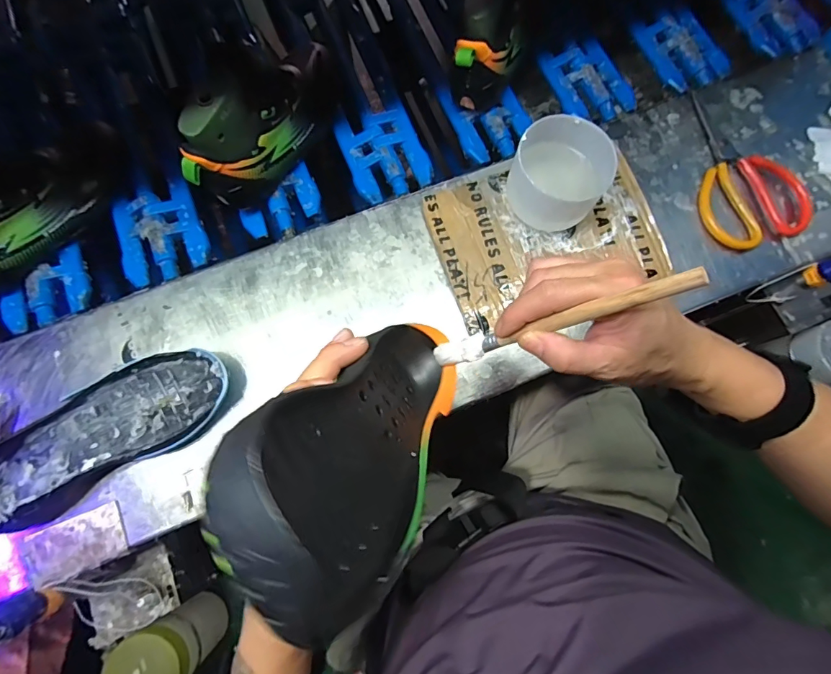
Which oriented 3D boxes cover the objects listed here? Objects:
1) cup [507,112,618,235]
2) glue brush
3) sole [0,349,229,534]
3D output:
[{"bbox_3d":[0.141,-0.158,0.446,0.081,0.074,0.084,0,77,-2],"label":"cup"},{"bbox_3d":[0.080,-0.007,0.280,0.011,0.181,0.015,11,68,-43],"label":"glue brush"},{"bbox_3d":[-0.289,0.089,0.412,0.246,0.045,0.092,-30,80,-8],"label":"sole"}]

